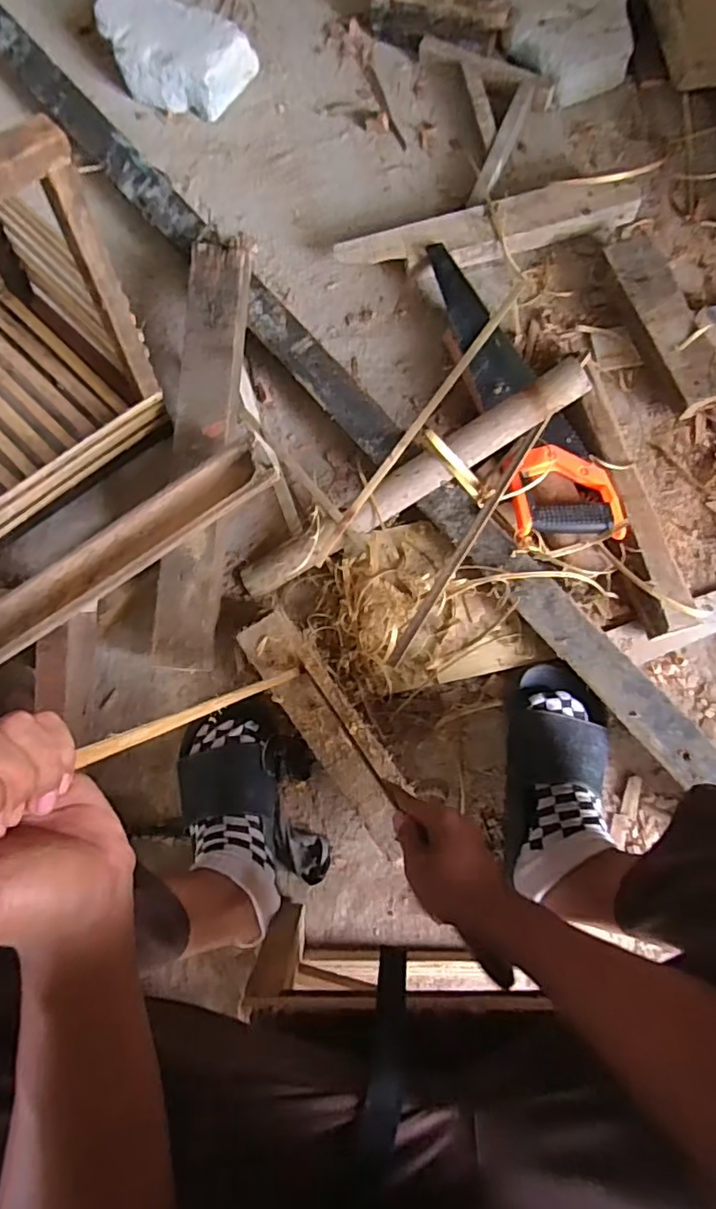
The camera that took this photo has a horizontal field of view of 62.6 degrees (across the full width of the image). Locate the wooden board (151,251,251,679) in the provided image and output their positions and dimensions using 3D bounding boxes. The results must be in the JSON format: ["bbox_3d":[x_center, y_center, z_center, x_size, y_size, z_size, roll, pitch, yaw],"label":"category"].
[{"bbox_3d":[-0.185,-0.182,0.706,0.070,0.021,0.512,5,86,-12],"label":"wooden board"}]

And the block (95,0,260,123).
[{"bbox_3d":[-0.269,-0.788,0.846,0.214,0.072,0.123,25,84,6],"label":"block"}]

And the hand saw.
[{"bbox_3d":[0.206,-0.274,0.731,0.125,0.035,0.419,-15,81,1],"label":"hand saw"}]

